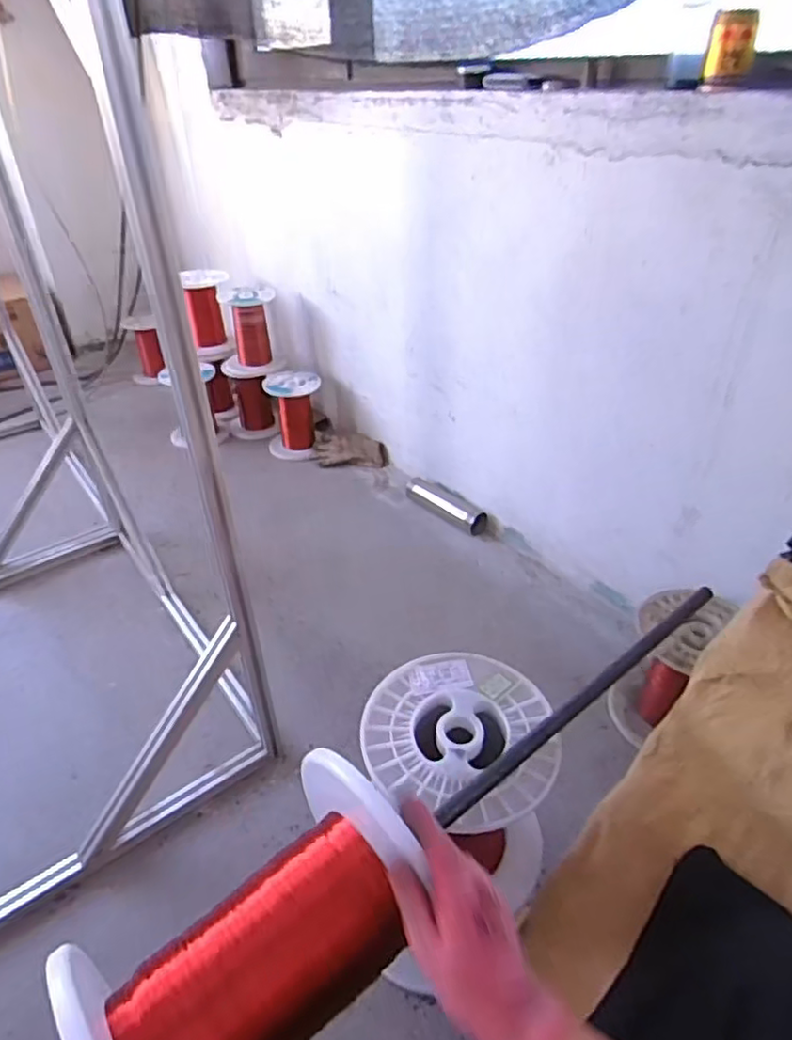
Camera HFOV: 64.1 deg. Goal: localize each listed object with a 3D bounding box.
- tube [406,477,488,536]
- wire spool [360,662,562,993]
[{"bbox_3d":[0.125,-0.040,1.682,0.070,0.055,0.259,-28,44,-31],"label":"tube"},{"bbox_3d":[0.068,0.317,0.727,0.197,0.253,0.206,-12,37,-14],"label":"wire spool"}]

